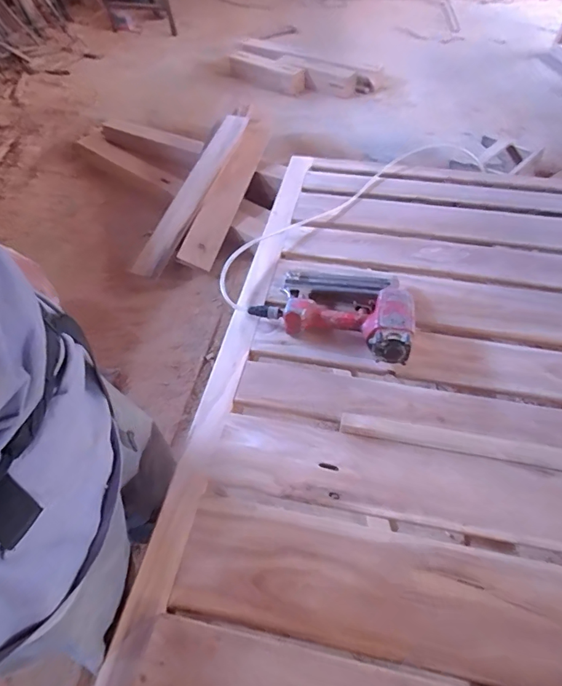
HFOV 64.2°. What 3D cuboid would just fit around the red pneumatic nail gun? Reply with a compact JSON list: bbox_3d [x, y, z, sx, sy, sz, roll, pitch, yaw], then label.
[{"bbox_3d":[0.122,-0.081,0.895,0.317,0.086,0.200,19,53,16],"label":"red pneumatic nail gun"}]

